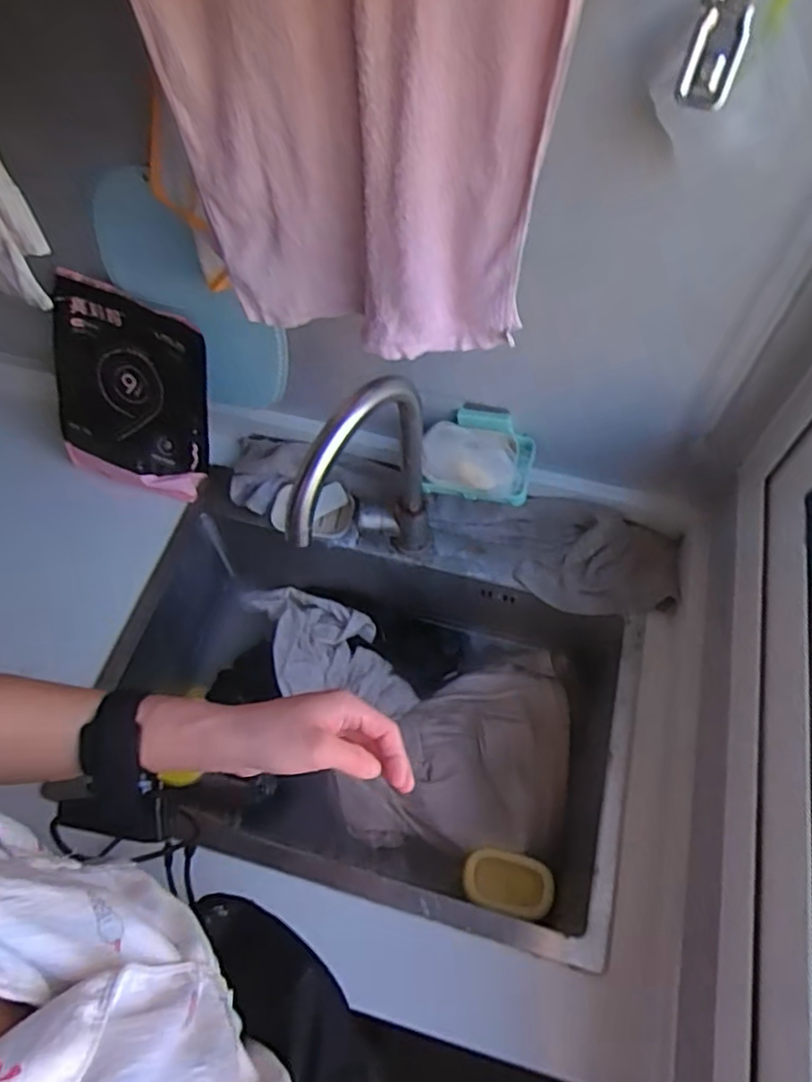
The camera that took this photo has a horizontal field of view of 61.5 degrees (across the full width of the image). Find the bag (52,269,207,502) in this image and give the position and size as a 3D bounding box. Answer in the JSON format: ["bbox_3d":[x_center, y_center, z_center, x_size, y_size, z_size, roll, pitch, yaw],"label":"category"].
[{"bbox_3d":[-0.338,-0.177,0.832,0.180,0.252,0.037,14,32,1],"label":"bag"}]

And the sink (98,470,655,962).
[{"bbox_3d":[-0.047,0.205,0.848,0.604,0.168,0.410,15,61,9],"label":"sink"}]

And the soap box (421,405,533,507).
[{"bbox_3d":[0.083,-0.098,0.783,0.124,0.049,0.094,11,61,7],"label":"soap box"}]

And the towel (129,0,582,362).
[{"bbox_3d":[-0.035,-0.264,0.411,0.258,0.339,0.051,13,61,8],"label":"towel"}]

